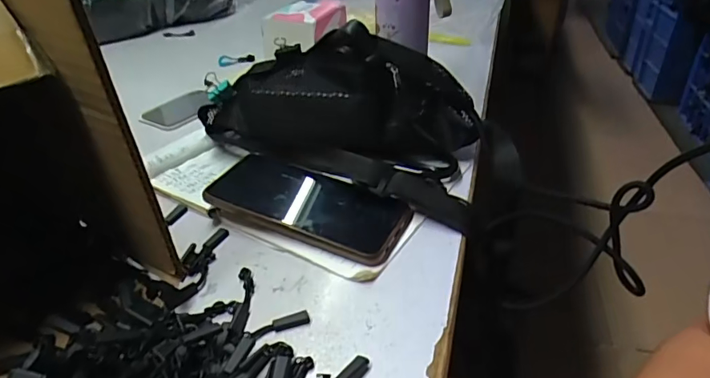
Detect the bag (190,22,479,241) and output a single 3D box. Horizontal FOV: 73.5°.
[{"bbox_3d":[-0.020,-0.078,0.453,0.276,0.109,0.158,9,35,16],"label":"bag"}]

